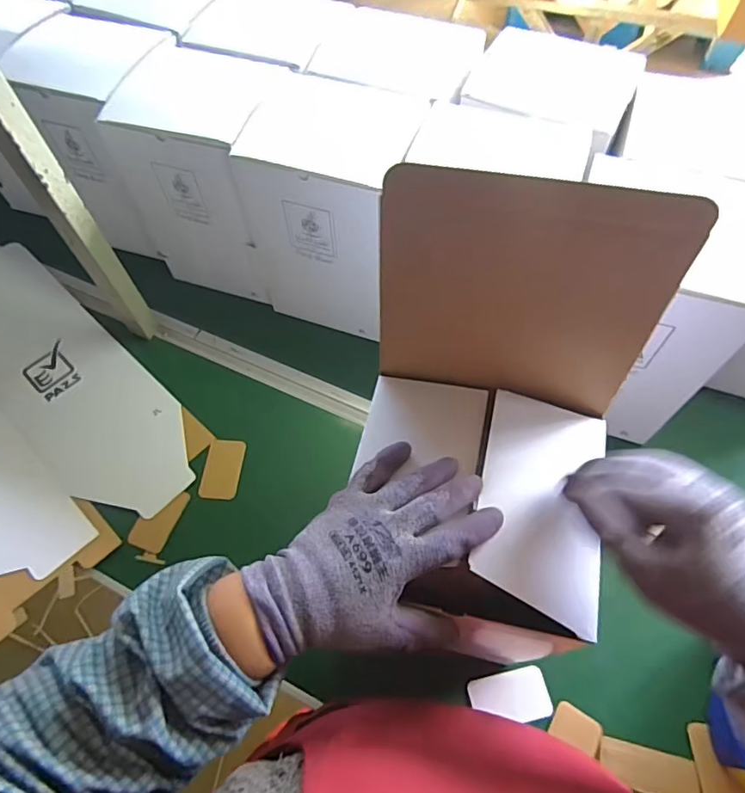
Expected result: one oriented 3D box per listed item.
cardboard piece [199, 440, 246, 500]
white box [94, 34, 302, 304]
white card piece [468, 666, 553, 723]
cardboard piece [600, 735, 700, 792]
[{"bbox_3d":[-0.208,0.100,0.733,0.053,0.009,0.084,4,66,4],"label":"cardboard piece"},{"bbox_3d":[-0.220,-0.329,0.786,0.188,0.292,0.192,18,63,13],"label":"white box"},{"bbox_3d":[0.152,0.333,0.581,0.083,0.006,0.051,-12,61,-3],"label":"white card piece"},{"bbox_3d":[0.287,0.389,0.545,0.096,0.006,0.041,11,62,9],"label":"cardboard piece"}]

